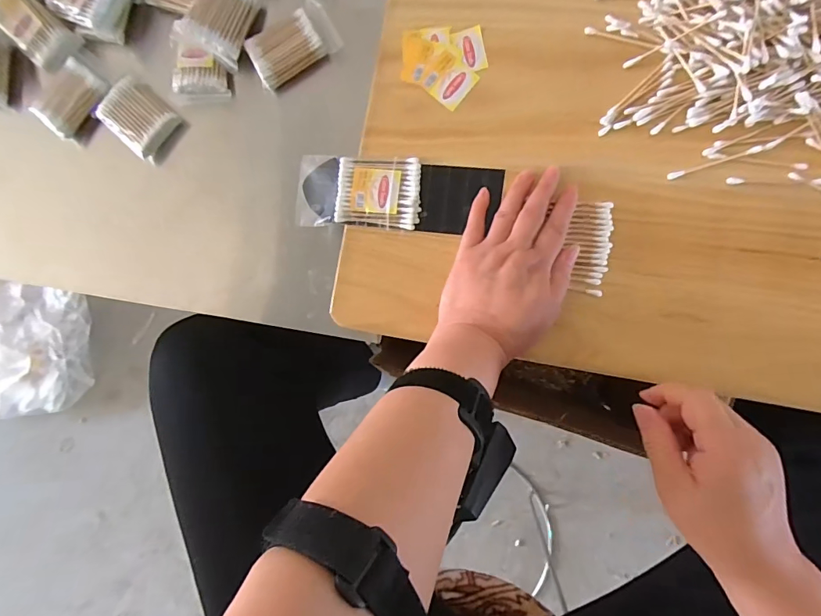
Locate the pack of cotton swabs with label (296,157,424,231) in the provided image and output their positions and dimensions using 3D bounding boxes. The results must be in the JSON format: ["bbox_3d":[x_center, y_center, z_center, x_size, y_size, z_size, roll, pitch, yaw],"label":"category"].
[{"bbox_3d":[-0.048,-0.105,0.401,0.114,0.013,0.063,4,90,9],"label":"pack of cotton swabs with label"}]

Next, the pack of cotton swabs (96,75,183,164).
[{"bbox_3d":[-0.292,-0.205,0.478,0.072,0.021,0.061,42,93,7],"label":"pack of cotton swabs"}]

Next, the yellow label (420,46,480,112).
[{"bbox_3d":[0.034,-0.207,0.400,0.043,0.004,0.040,42,96,7],"label":"yellow label"}]

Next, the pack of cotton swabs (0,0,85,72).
[{"bbox_3d":[-0.412,-0.304,0.484,0.089,0.025,0.054,39,102,-18],"label":"pack of cotton swabs"}]

